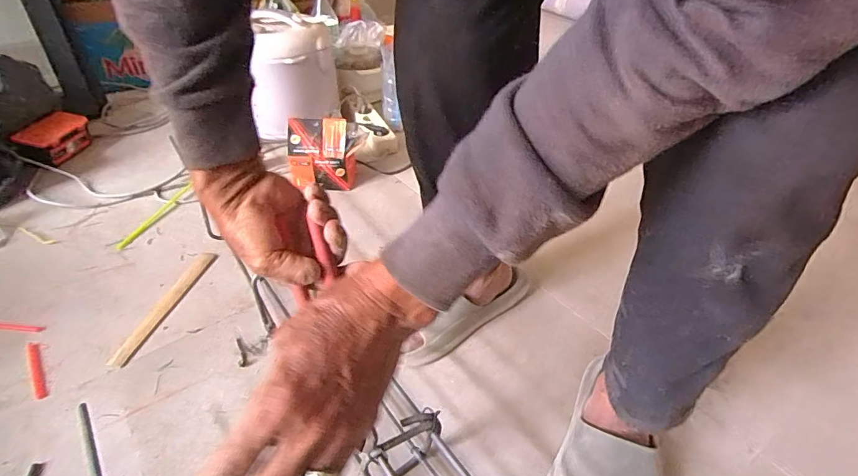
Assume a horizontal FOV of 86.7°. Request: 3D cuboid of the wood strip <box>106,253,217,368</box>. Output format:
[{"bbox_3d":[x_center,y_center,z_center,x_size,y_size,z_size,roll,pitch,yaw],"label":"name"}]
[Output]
[{"bbox_3d":[-0.419,0.104,0.724,0.029,0.004,0.235,9,40,10],"label":"wood strip"}]

